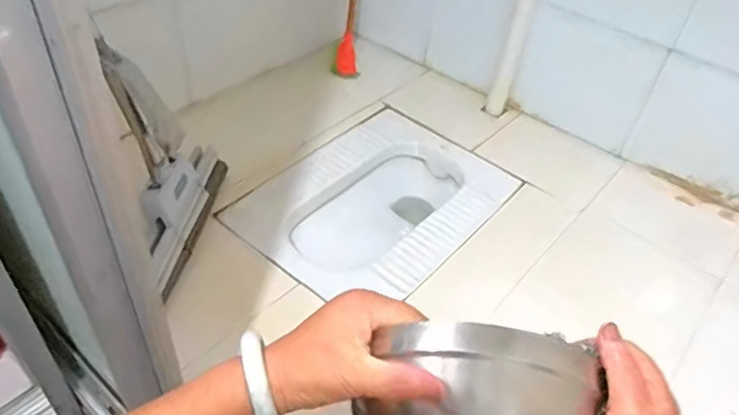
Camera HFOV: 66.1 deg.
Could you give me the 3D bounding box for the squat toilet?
[{"bbox_3d":[0.019,0.039,1.302,0.396,0.216,0.545,34,49,25],"label":"squat toilet"}]

